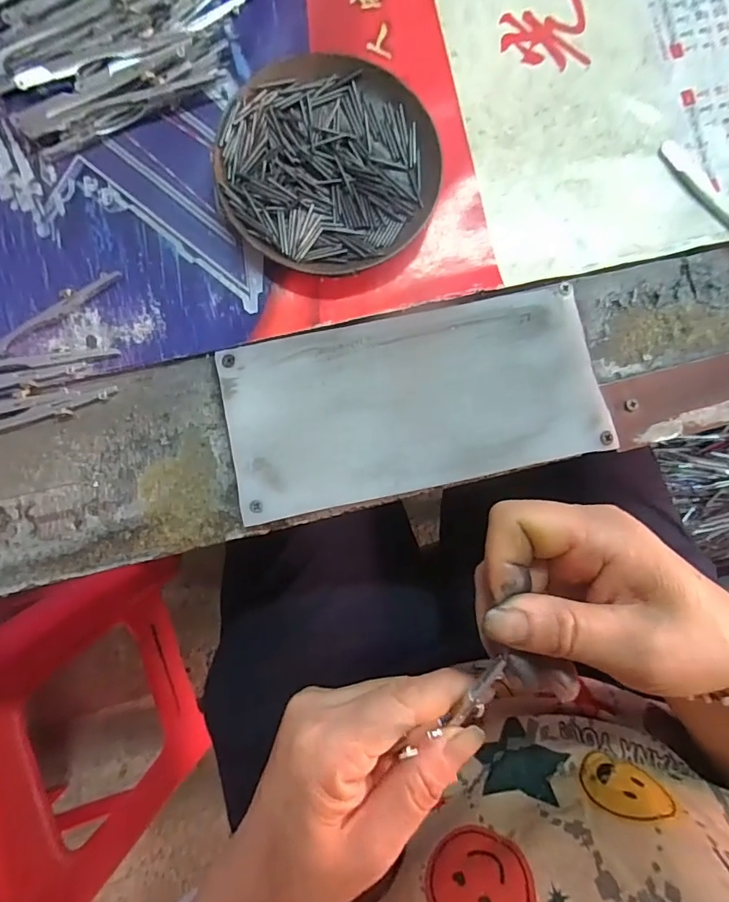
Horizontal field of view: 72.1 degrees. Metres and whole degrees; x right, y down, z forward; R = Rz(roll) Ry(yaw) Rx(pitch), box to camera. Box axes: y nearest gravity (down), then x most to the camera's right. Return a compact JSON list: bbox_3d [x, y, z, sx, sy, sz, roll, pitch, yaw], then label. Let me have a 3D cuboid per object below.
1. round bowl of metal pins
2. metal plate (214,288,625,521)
[{"bbox_3d":[-0.019,-0.152,0.270,0.113,0.016,0.114,0,88,-2],"label":"round bowl of metal pins"},{"bbox_3d":[0.026,-0.026,0.268,0.194,0.011,0.092,-12,88,-3],"label":"metal plate"}]

